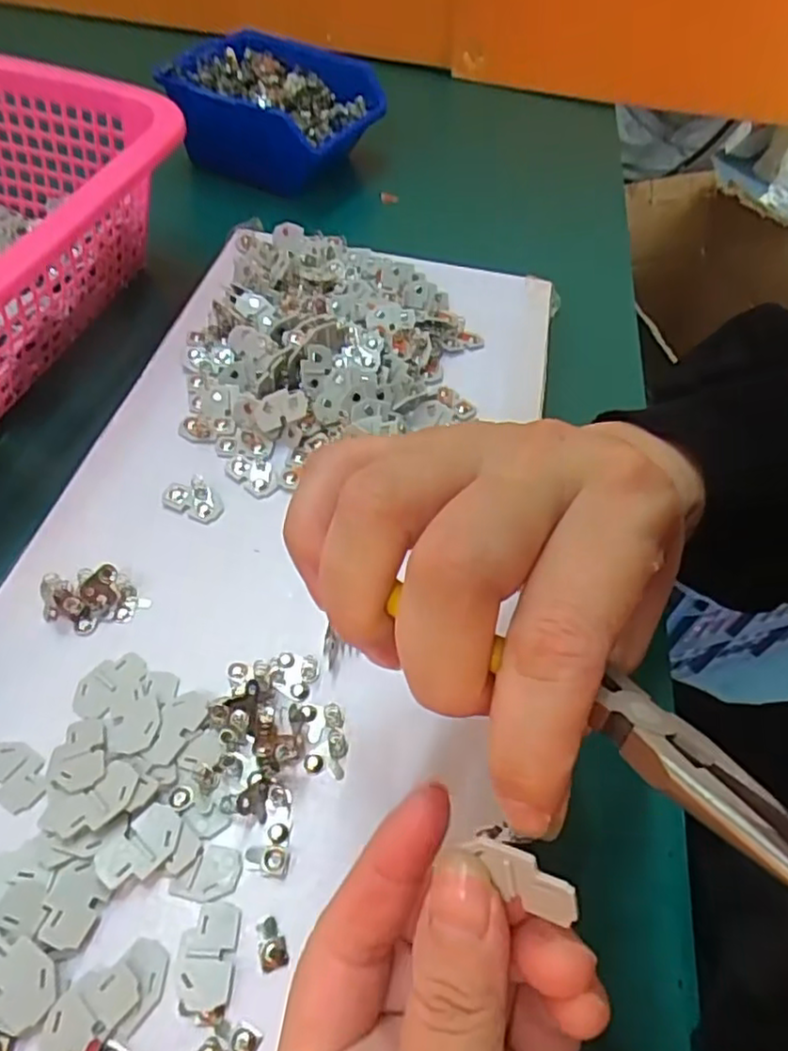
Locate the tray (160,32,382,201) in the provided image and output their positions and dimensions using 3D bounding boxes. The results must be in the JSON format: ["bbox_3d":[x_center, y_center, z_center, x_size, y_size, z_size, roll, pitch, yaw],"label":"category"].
[{"bbox_3d":[-0.088,-0.318,0.516,0.134,0.064,0.126,26,54,14],"label":"tray"}]

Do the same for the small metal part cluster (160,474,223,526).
[{"bbox_3d":[-0.089,-0.011,0.296,0.020,0.006,0.025,-33,62,-27],"label":"small metal part cluster"}]

